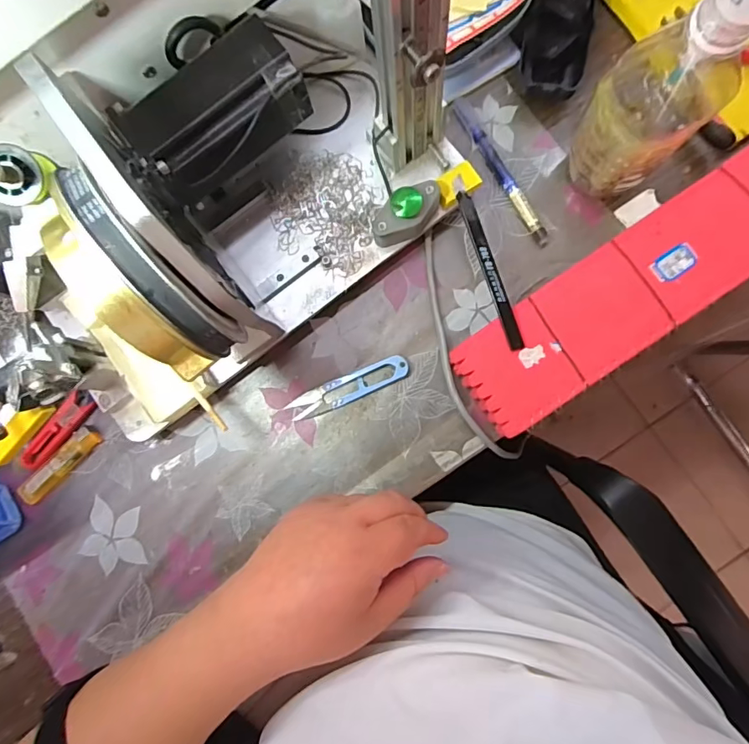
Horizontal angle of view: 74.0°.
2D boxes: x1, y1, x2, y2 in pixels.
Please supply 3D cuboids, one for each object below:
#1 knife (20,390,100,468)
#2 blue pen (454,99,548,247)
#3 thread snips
[{"bbox_3d":[-0.269,0.050,0.419,0.021,0.010,0.075,41,88,7],"label":"knife"},{"bbox_3d":[0.104,-0.164,0.406,0.011,0.009,0.136,-28,83,1],"label":"blue pen"},{"bbox_3d":[-0.021,0.013,0.400,0.102,0.011,0.022,-23,83,1],"label":"thread snips"}]

